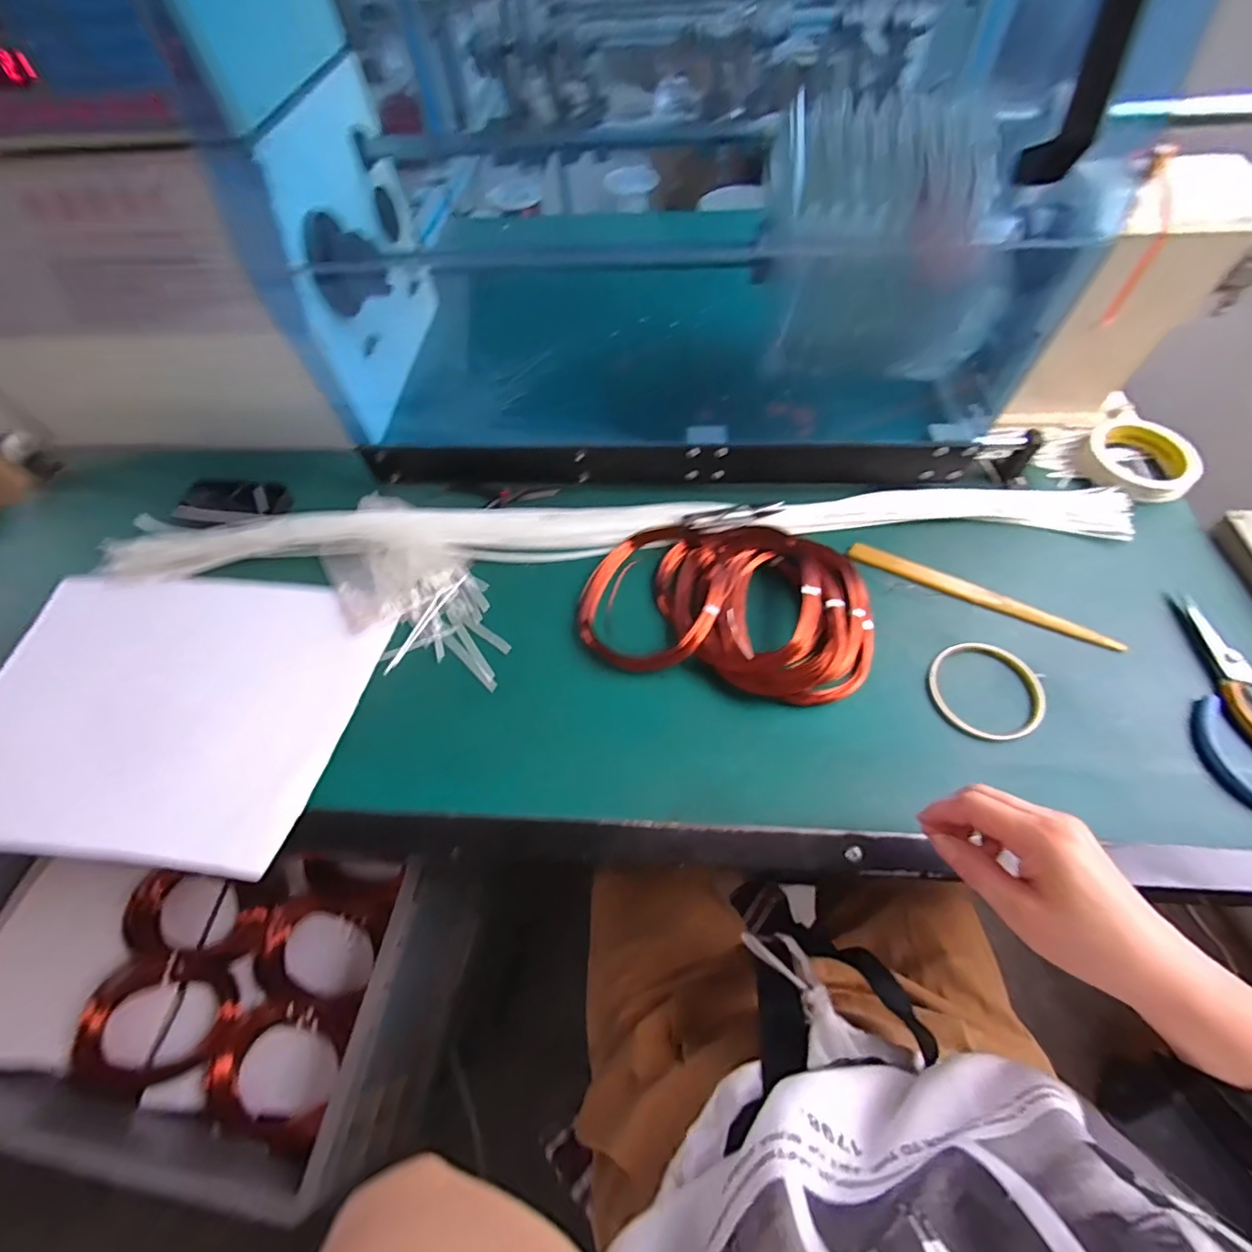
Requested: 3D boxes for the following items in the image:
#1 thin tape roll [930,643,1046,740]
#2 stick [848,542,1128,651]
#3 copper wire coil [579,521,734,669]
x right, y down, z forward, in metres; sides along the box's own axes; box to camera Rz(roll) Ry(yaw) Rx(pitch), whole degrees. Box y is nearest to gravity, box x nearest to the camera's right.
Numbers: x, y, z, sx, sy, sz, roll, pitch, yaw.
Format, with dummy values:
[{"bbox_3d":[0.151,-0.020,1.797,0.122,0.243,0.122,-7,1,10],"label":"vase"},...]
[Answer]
[{"bbox_3d":[0.292,0.051,0.433,0.087,0.011,0.081,-2,60,3],"label":"thin tape roll"},{"bbox_3d":[0.313,-0.028,0.478,0.225,0.006,0.016,25,64,17],"label":"stick"},{"bbox_3d":[0.026,-0.034,0.487,0.125,0.022,0.149,20,63,15],"label":"copper wire coil"}]

